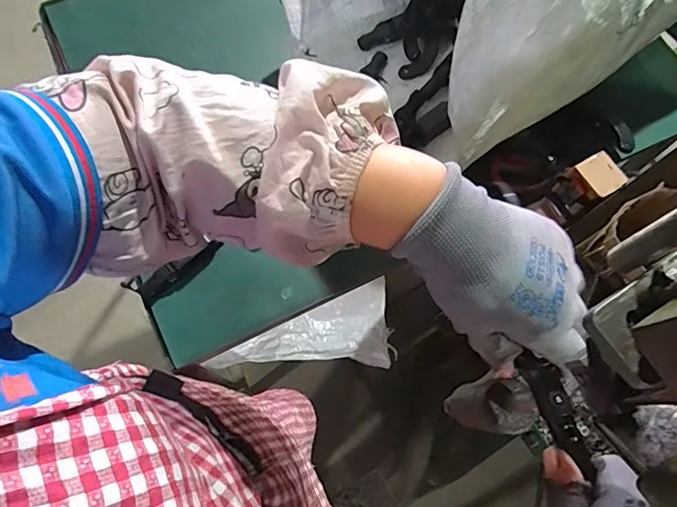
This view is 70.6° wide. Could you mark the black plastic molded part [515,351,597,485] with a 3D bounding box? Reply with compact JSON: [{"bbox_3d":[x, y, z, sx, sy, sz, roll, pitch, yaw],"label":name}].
[{"bbox_3d":[0.135,0.096,0.294,0.018,0.010,0.071,-21,75,-8],"label":"black plastic molded part"}]

